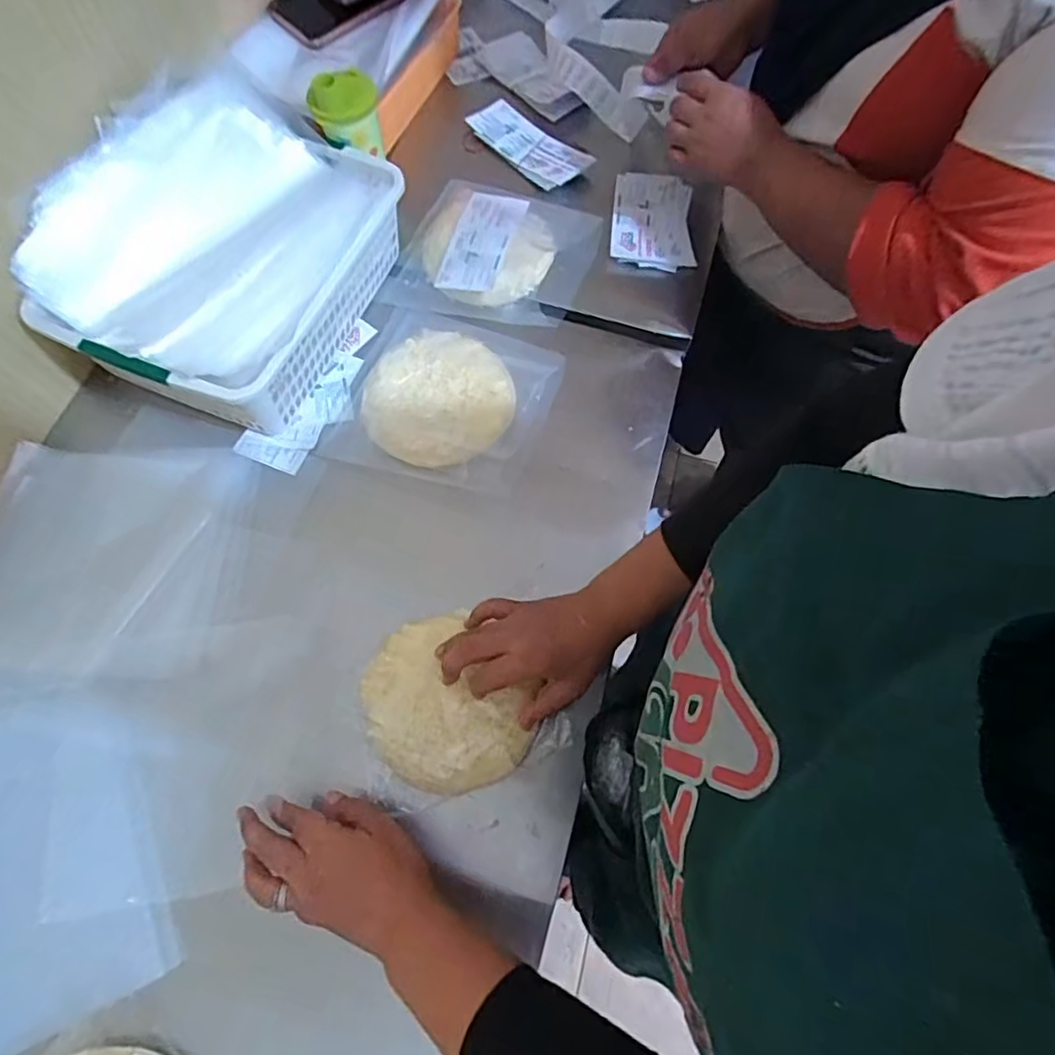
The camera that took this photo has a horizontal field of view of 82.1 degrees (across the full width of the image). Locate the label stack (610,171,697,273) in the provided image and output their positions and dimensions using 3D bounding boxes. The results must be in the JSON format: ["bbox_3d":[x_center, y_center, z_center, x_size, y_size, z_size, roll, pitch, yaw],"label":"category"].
[{"bbox_3d":[0.151,-0.370,0.730,0.094,0.015,0.148,7,67,2],"label":"label stack"}]

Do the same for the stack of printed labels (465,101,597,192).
[{"bbox_3d":[0.001,-0.488,0.772,0.074,0.018,0.171,-40,73,-15],"label":"stack of printed labels"}]

